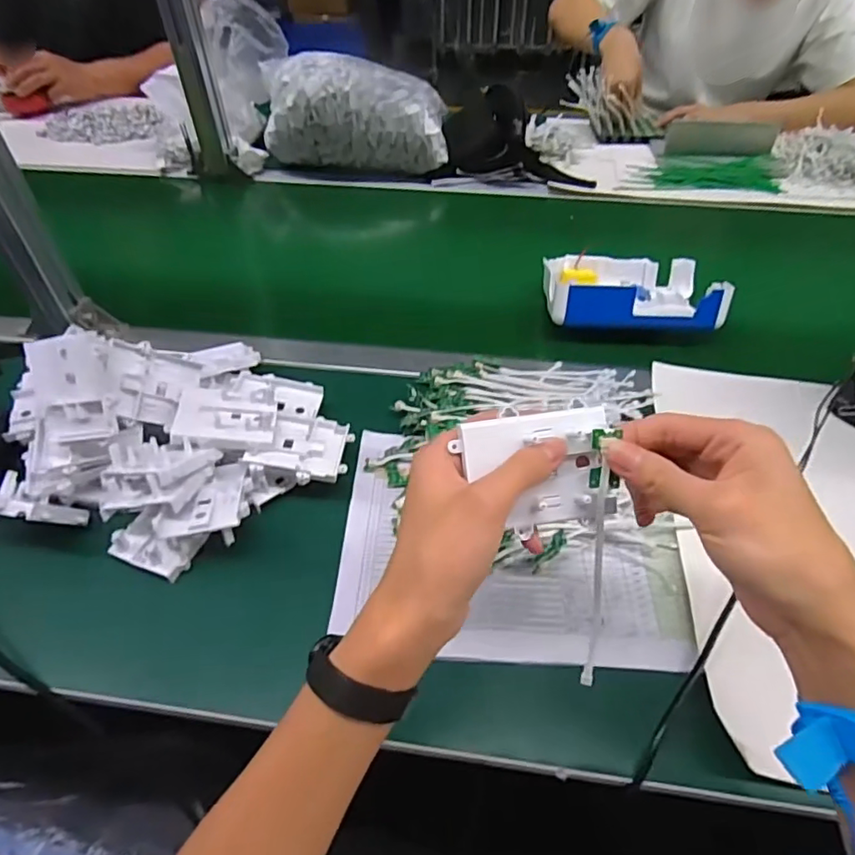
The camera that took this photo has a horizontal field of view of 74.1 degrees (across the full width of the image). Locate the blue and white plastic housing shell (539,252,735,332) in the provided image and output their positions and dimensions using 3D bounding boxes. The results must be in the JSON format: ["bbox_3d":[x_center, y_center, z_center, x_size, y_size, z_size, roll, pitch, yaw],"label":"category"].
[{"bbox_3d":[0.235,-0.168,0.660,0.181,0.058,0.142,4,47,4],"label":"blue and white plastic housing shell"}]

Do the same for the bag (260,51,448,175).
[{"bbox_3d":[-0.119,-0.515,0.923,0.298,0.130,0.158,2,47,2],"label":"bag"}]

